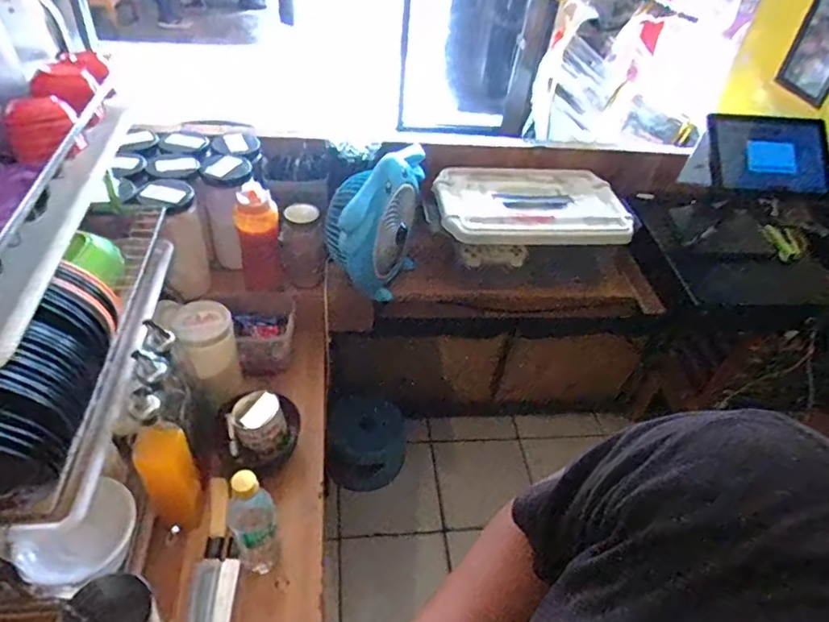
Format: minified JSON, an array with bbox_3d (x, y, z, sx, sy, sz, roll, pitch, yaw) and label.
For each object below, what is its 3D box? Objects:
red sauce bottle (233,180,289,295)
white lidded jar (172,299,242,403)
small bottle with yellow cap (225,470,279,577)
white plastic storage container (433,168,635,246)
[{"bbox_3d":[-0.273,-0.131,0.987,0.071,0.200,0.075,-1,44,-10],"label":"red sauce bottle"},{"bbox_3d":[-0.327,0.070,0.886,0.080,0.160,0.079,4,43,-4],"label":"white lidded jar"},{"bbox_3d":[-0.212,0.275,0.730,0.052,0.197,0.070,-5,45,-13],"label":"small bottle with yellow cap"},{"bbox_3d":[0.235,-0.210,1.113,0.370,0.055,0.209,-2,44,-10],"label":"white plastic storage container"}]

